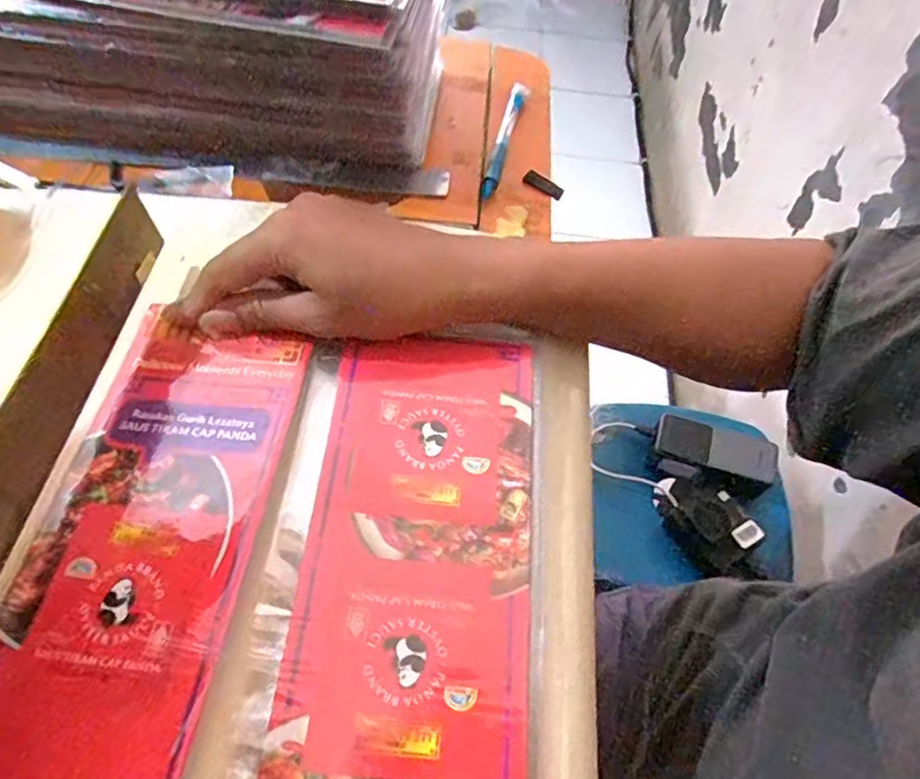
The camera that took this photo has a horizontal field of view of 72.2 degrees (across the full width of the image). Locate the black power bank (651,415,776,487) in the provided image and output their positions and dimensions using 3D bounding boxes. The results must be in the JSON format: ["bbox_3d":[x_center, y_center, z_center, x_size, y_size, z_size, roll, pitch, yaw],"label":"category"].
[{"bbox_3d":[0.279,0.066,0.692,0.125,0.022,0.046,17,59,8],"label":"black power bank"}]

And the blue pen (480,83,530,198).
[{"bbox_3d":[0.034,-0.186,0.461,0.014,0.009,0.118,12,59,5],"label":"blue pen"}]

